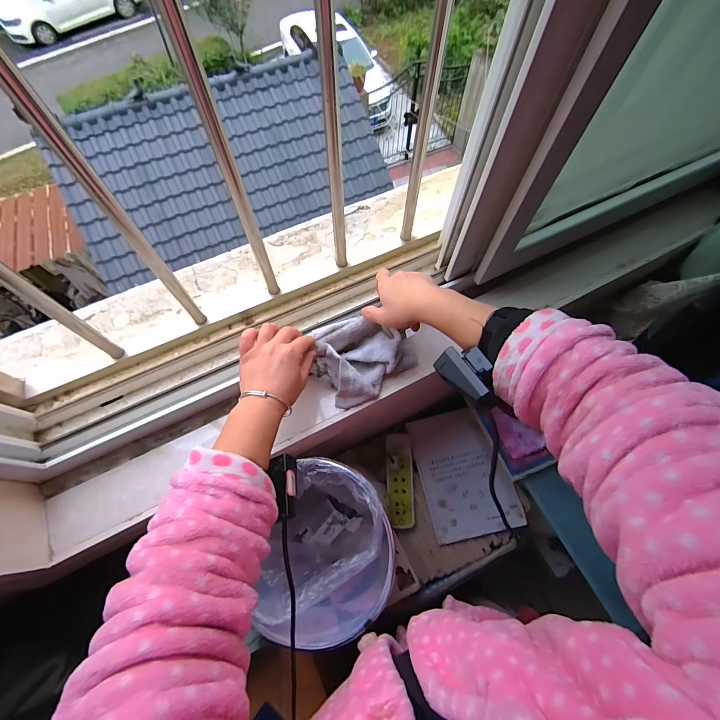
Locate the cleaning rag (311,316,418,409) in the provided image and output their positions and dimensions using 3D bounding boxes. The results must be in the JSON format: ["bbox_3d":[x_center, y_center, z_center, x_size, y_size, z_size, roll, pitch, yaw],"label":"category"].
[{"bbox_3d":[0.013,-0.007,0.517,0.157,0.044,0.116,-20,67,-9],"label":"cleaning rag"}]

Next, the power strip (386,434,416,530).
[{"bbox_3d":[0.088,0.251,0.741,0.057,0.029,0.188,-3,65,-2],"label":"power strip"}]

